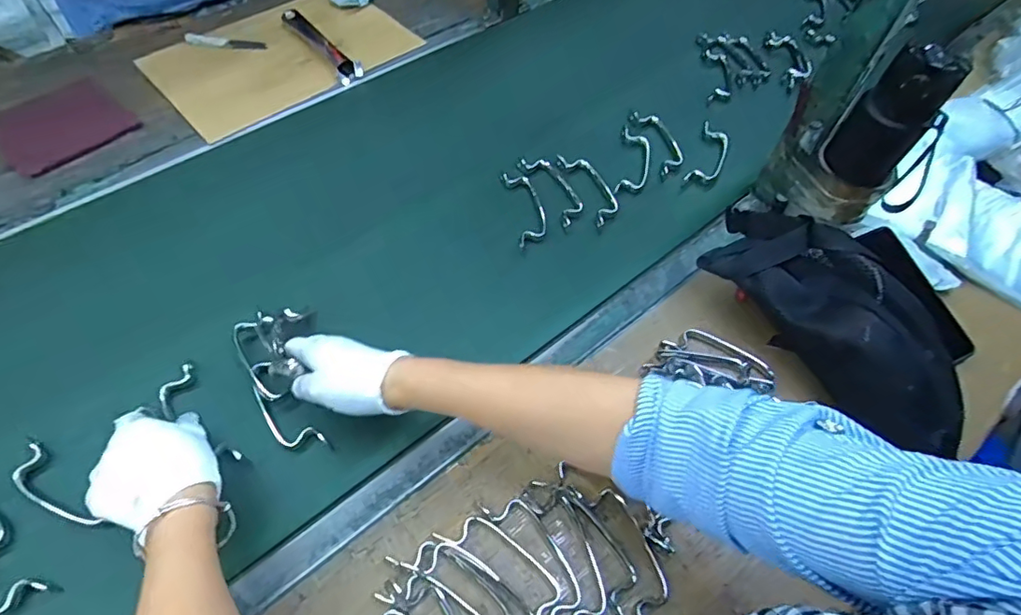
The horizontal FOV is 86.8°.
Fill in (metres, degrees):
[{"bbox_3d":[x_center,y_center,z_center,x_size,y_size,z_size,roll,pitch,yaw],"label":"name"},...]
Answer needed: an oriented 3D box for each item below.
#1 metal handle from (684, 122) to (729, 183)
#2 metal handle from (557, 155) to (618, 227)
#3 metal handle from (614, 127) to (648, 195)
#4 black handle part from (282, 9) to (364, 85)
[{"bbox_3d":[0.273,-0.206,0.740,0.042,0.026,0.115,21,59,12],"label":"metal handle"},{"bbox_3d":[0.103,-0.156,0.689,0.045,0.008,0.118,-19,59,-13],"label":"metal handle"},{"bbox_3d":[0.165,-0.198,0.718,0.040,0.008,0.119,10,57,6],"label":"metal handle"},{"bbox_3d":[-0.299,-0.409,0.836,0.036,0.027,0.204,-35,66,-22],"label":"black handle part"}]

